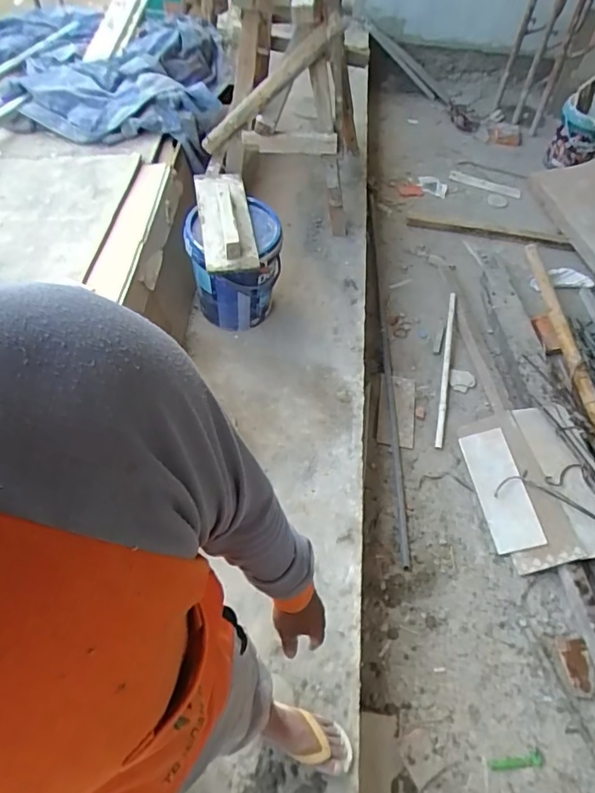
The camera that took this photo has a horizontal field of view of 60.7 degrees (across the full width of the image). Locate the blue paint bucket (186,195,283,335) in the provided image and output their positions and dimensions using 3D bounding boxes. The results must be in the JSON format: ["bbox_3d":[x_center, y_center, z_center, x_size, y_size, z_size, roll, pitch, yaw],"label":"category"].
[{"bbox_3d":[-0.214,-0.432,1.803,0.315,0.371,0.300,2,55,-4],"label":"blue paint bucket"}]

